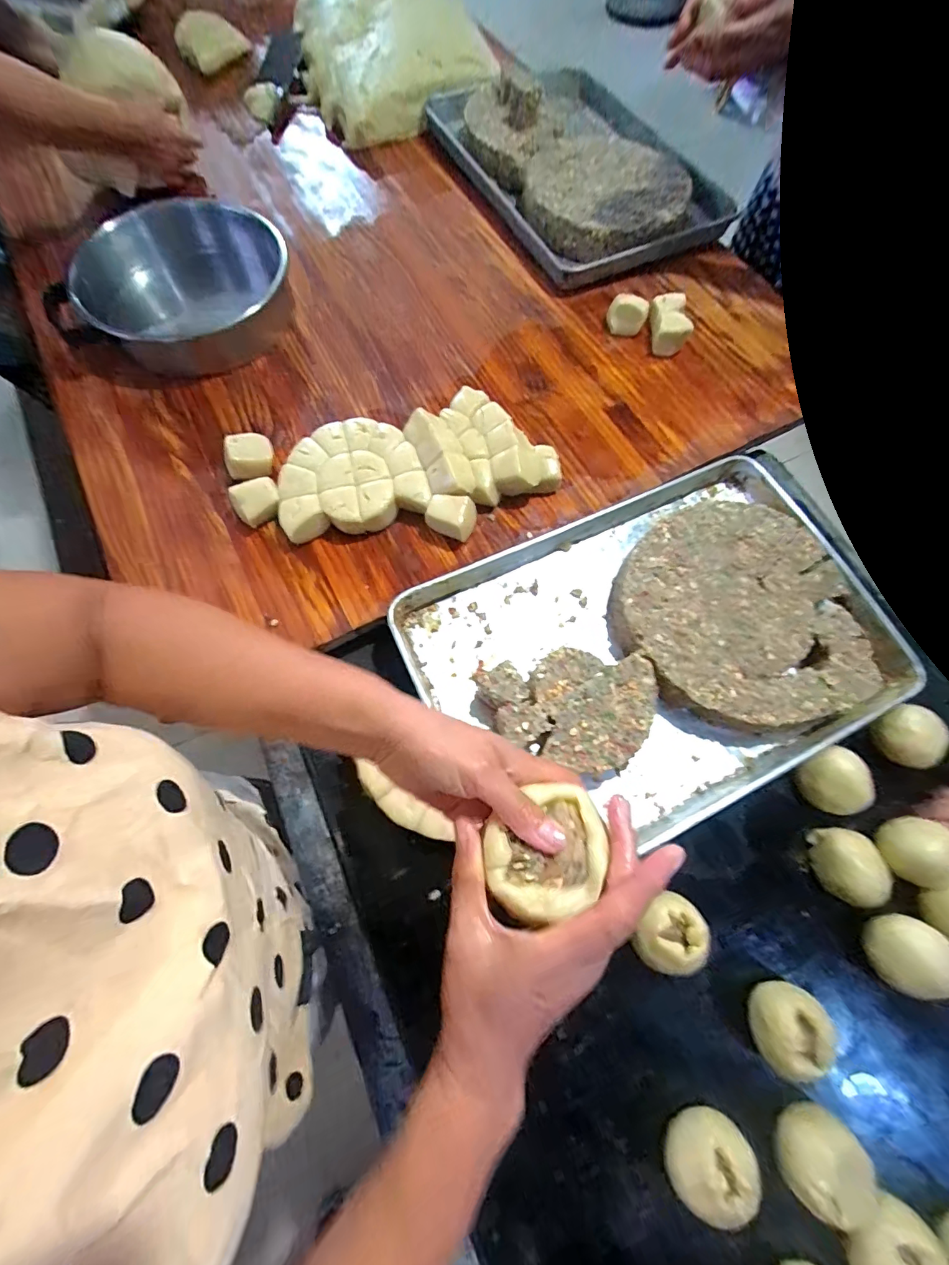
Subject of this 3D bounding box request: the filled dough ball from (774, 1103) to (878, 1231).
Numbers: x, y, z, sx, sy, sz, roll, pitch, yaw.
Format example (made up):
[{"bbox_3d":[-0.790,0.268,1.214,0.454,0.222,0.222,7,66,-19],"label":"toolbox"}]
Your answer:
[{"bbox_3d":[0.329,0.506,0.440,0.071,0.059,0.070,0,71,-1],"label":"filled dough ball"}]

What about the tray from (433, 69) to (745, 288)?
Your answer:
[{"bbox_3d":[0.198,-0.996,0.929,0.445,0.060,0.646,-23,73,-9],"label":"tray"}]

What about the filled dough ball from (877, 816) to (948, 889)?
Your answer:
[{"bbox_3d":[0.516,0.253,0.534,0.061,0.046,0.077,9,72,4],"label":"filled dough ball"}]

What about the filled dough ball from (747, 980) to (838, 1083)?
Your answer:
[{"bbox_3d":[0.324,0.407,0.476,0.079,0.058,0.063,-44,76,-13],"label":"filled dough ball"}]

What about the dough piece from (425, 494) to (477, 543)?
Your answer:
[{"bbox_3d":[-0.031,-0.158,0.632,0.064,0.048,0.046,14,71,4],"label":"dough piece"}]

